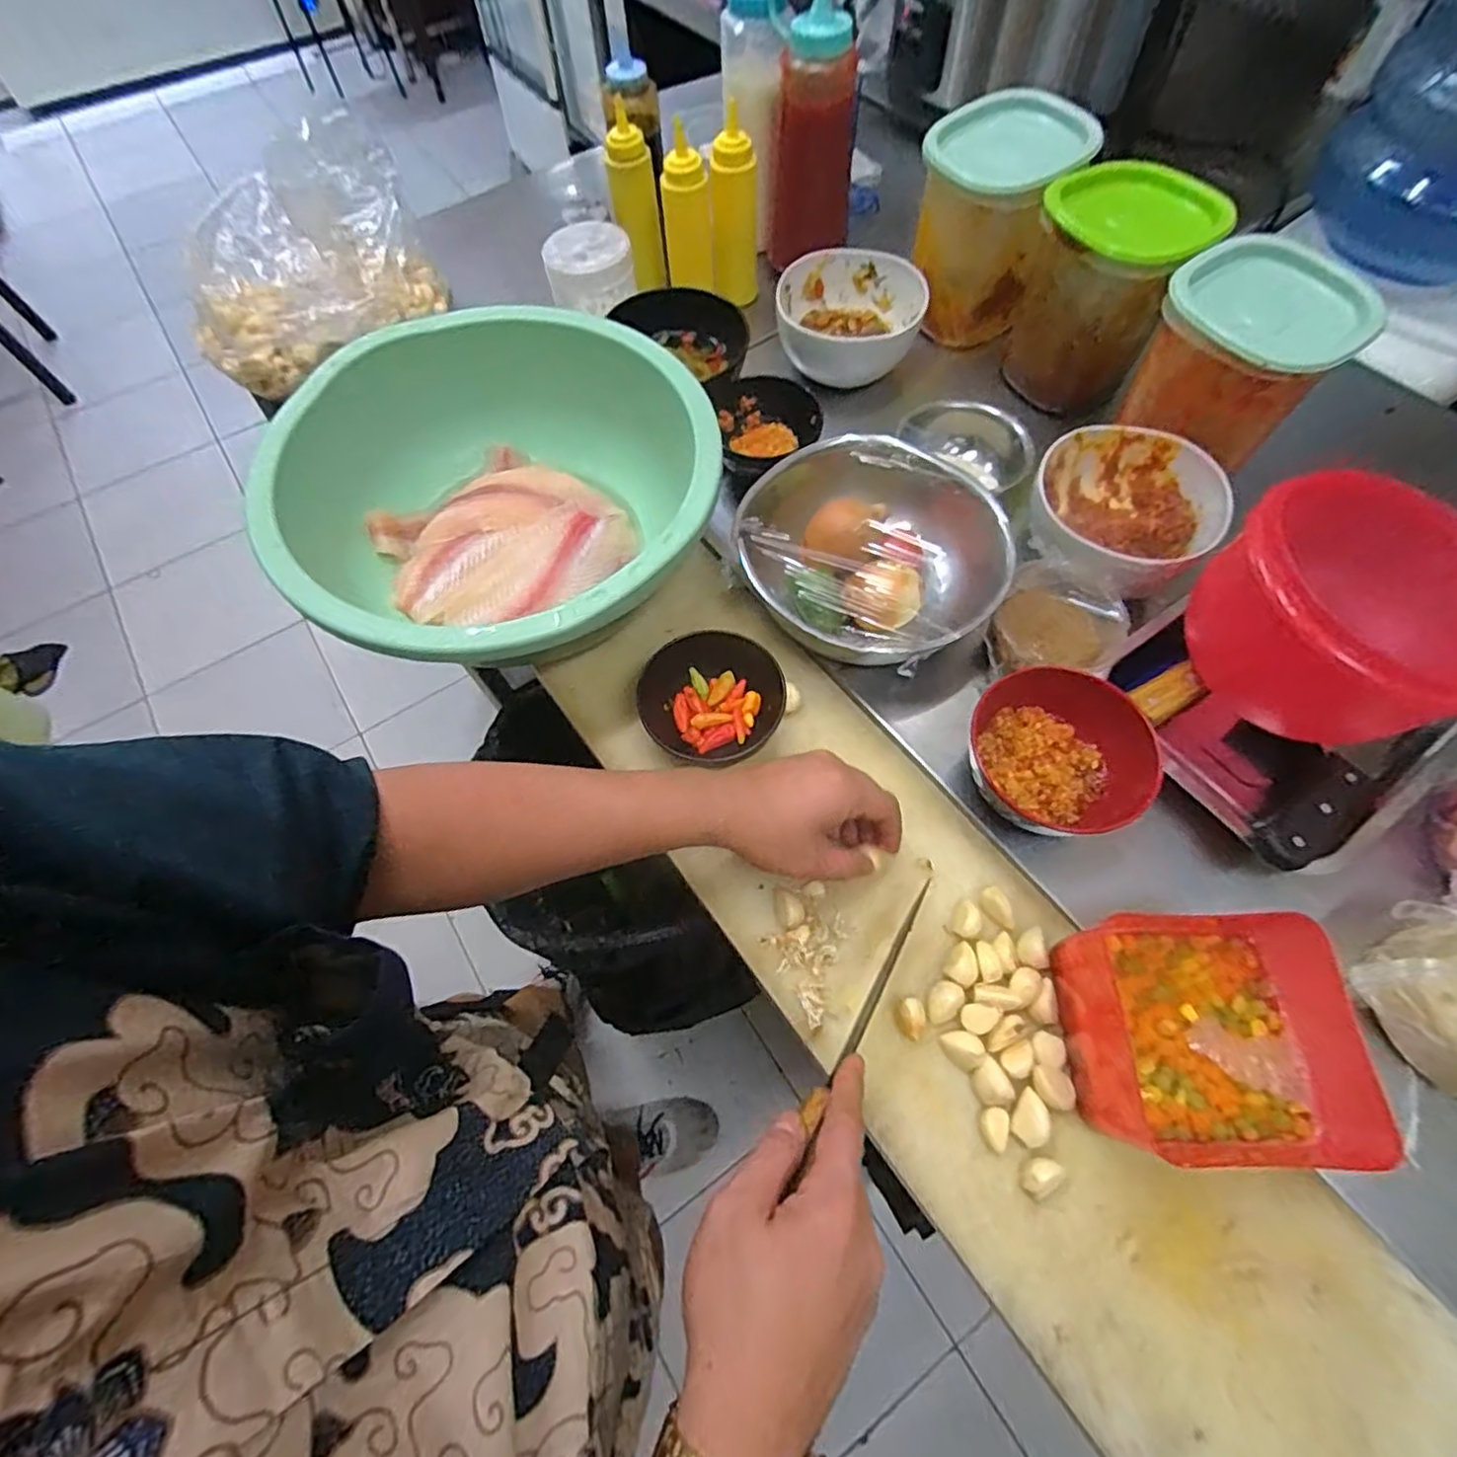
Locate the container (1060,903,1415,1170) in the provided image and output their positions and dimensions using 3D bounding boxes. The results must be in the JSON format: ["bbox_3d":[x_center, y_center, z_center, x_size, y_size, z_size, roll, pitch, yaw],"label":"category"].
[{"bbox_3d":[0.280,0.184,0.393,0.119,0.080,0.136,0,64,1],"label":"container"}]

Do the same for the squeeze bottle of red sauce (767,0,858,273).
[{"bbox_3d":[0.083,-0.626,0.692,0.091,0.197,0.099,0,64,1],"label":"squeeze bottle of red sauce"}]

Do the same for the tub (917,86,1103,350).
[{"bbox_3d":[0.260,-0.507,0.668,0.143,0.167,0.125,22,66,11],"label":"tub"}]

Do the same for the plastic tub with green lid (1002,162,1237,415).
[{"bbox_3d":[0.347,-0.405,0.627,0.142,0.162,0.113,20,66,10],"label":"plastic tub with green lid"}]

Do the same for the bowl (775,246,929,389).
[{"bbox_3d":[0.126,-0.435,0.698,0.140,0.068,0.140,9,64,6],"label":"bowl"}]

